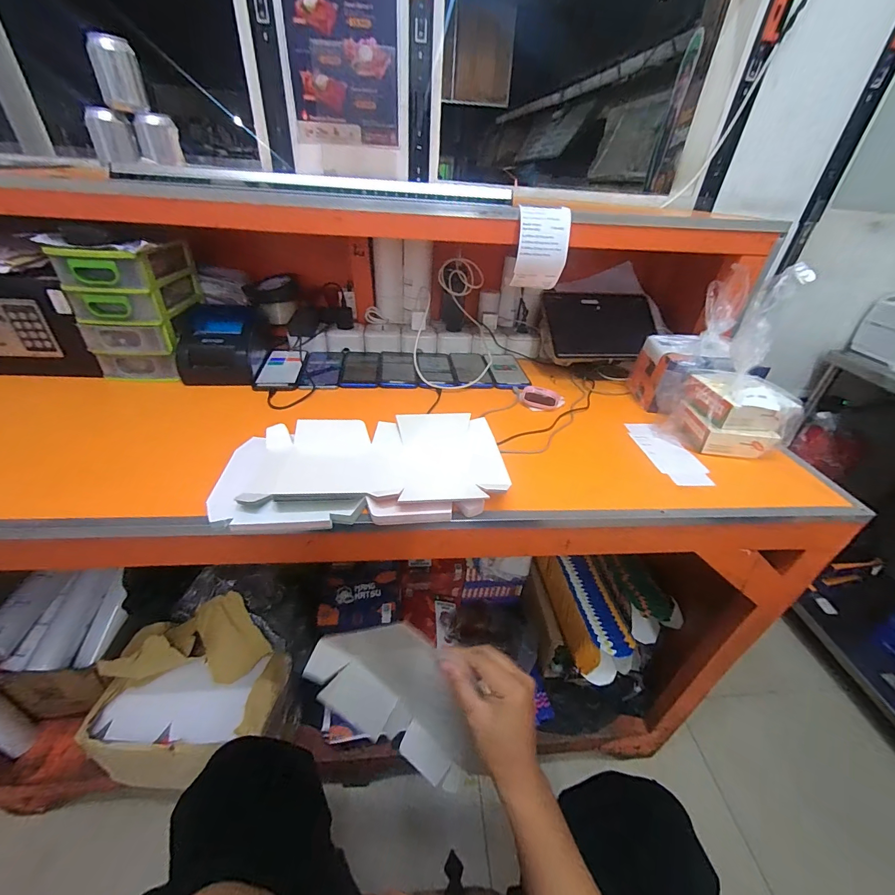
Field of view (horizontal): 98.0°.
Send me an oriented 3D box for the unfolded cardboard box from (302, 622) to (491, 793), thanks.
[{"bbox_3d":[-0.039,0.313,0.461,0.127,0.326,0.062,-14,33,13],"label":"unfolded cardboard box"}]

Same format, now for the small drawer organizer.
[{"bbox_3d":[-0.564,-0.260,0.727,0.145,0.218,0.178,-3,36,-9],"label":"small drawer organizer"}]

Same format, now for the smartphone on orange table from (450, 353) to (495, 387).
[{"bbox_3d":[0.049,-0.170,0.823,0.074,0.013,0.171,-1,36,-7],"label":"smartphone on orange table"}]

